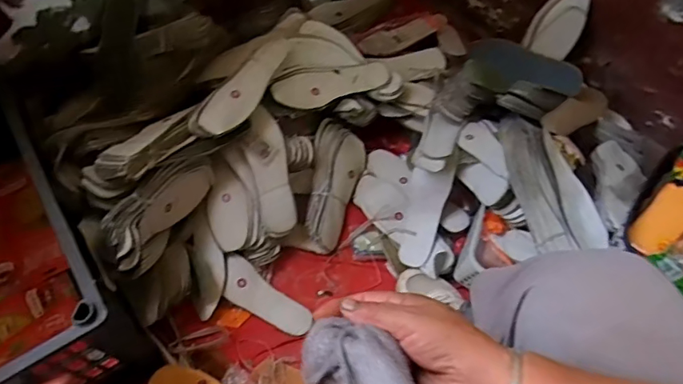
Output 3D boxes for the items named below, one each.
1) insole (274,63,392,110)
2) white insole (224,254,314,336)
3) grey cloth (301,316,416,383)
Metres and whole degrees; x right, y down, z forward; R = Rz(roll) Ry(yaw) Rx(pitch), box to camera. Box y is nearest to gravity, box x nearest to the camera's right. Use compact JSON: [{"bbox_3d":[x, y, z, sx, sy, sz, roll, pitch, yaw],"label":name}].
[{"bbox_3d":[-0.015,-0.198,0.904,0.217,0.017,0.071,-14,64,-11],"label":"insole"},{"bbox_3d":[-0.128,0.177,0.807,0.172,0.024,0.063,34,65,14],"label":"white insole"},{"bbox_3d":[0.013,0.126,0.330,0.049,0.042,0.106,-34,41,-19],"label":"grey cloth"}]

